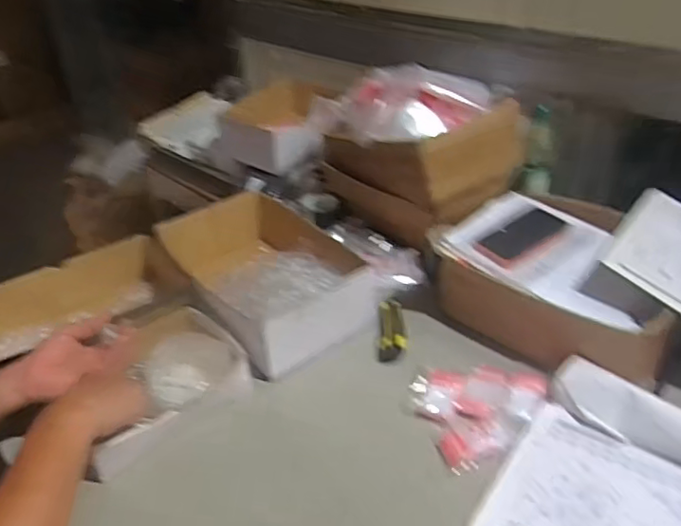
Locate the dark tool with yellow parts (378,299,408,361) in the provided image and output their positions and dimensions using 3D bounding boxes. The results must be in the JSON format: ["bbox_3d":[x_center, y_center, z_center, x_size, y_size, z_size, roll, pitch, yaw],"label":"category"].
[{"bbox_3d":[0.082,0.101,0.961,0.042,0.015,0.146,-1,34,5],"label":"dark tool with yellow parts"}]

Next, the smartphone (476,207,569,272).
[{"bbox_3d":[0.287,-0.041,0.939,0.158,0.009,0.070,-29,55,-25],"label":"smartphone"}]

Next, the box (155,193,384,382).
[{"bbox_3d":[-0.141,0.011,1.026,0.247,0.121,0.378,-28,40,-31],"label":"box"}]

